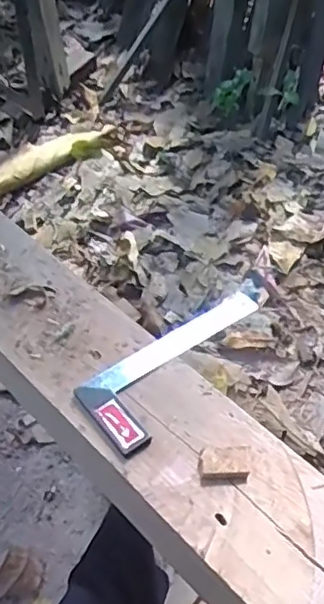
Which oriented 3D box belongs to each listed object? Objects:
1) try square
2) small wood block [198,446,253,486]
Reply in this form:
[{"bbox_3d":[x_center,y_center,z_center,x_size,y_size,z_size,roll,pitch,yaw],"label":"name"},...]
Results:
[{"bbox_3d":[0.046,0.076,0.838,0.344,0.013,0.118,-31,59,-30],"label":"try square"},{"bbox_3d":[0.075,0.191,0.705,0.063,0.012,0.042,-5,49,-1],"label":"small wood block"}]

